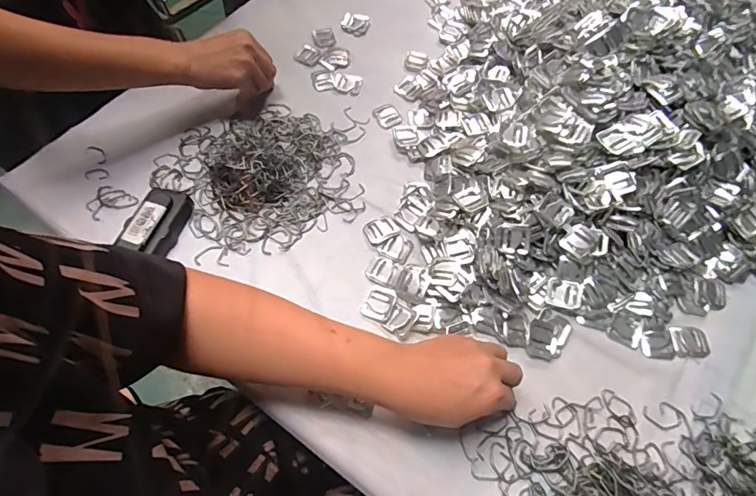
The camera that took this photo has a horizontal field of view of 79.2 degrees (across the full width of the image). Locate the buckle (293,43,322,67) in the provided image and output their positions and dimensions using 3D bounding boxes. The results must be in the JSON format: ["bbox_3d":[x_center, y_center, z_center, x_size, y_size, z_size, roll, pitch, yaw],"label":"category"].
[{"bbox_3d":[-0.095,-0.265,0.627,0.032,0.005,0.033,27,63,12],"label":"buckle"}]

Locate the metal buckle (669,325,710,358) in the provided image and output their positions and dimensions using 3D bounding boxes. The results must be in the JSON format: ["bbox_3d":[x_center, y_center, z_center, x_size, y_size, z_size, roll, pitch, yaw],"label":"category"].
[{"bbox_3d":[0.311,0.093,0.453,0.035,0.004,0.031,-2,61,-4],"label":"metal buckle"}]

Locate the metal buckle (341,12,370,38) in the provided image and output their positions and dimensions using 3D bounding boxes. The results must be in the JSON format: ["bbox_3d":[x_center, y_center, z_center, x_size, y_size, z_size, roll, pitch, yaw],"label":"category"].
[{"bbox_3d":[-0.033,-0.325,0.660,0.037,0.011,0.031,13,61,5],"label":"metal buckle"}]

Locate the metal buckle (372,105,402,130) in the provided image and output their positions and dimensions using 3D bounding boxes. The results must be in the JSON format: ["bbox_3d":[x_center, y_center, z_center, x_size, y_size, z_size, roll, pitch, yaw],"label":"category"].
[{"bbox_3d":[0.014,-0.168,0.583,0.031,0.004,0.039,-25,65,-16],"label":"metal buckle"}]

